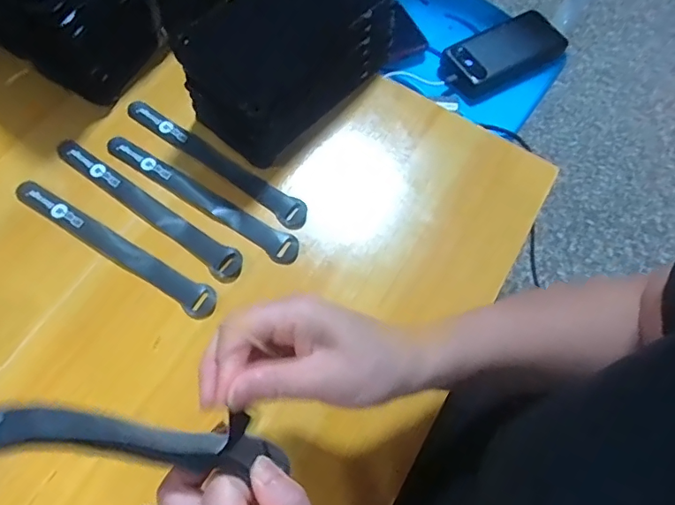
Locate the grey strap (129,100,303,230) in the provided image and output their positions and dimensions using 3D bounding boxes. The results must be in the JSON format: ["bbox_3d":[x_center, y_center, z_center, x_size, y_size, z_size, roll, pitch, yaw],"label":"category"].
[{"bbox_3d":[-0.111,-0.084,0.456,0.200,0.005,0.024,35,73,12],"label":"grey strap"}]

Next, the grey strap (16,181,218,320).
[{"bbox_3d":[-0.187,-0.005,0.416,0.200,0.004,0.026,29,68,9],"label":"grey strap"}]

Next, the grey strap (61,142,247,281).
[{"bbox_3d":[-0.165,-0.039,0.432,0.200,0.004,0.026,33,69,11],"label":"grey strap"}]

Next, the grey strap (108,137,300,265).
[{"bbox_3d":[-0.119,-0.050,0.439,0.198,0.004,0.024,32,69,10],"label":"grey strap"}]

